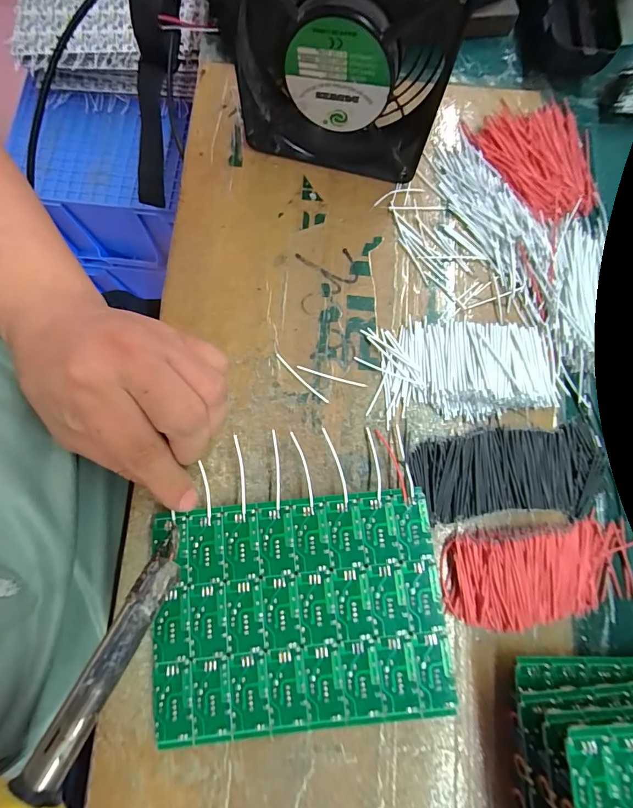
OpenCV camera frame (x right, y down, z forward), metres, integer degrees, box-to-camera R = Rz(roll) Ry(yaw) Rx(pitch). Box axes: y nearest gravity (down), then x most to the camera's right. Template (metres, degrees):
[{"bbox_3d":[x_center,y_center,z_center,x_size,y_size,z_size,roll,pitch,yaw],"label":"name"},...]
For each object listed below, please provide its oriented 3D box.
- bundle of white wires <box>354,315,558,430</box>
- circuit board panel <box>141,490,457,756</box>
[{"bbox_3d":[0.094,-0.023,0.242,0.117,0.017,0.063,-4,79,-1],"label":"bundle of white wires"},{"bbox_3d":[-0.009,0.111,0.210,0.152,0.005,0.113,-5,79,-1],"label":"circuit board panel"}]

